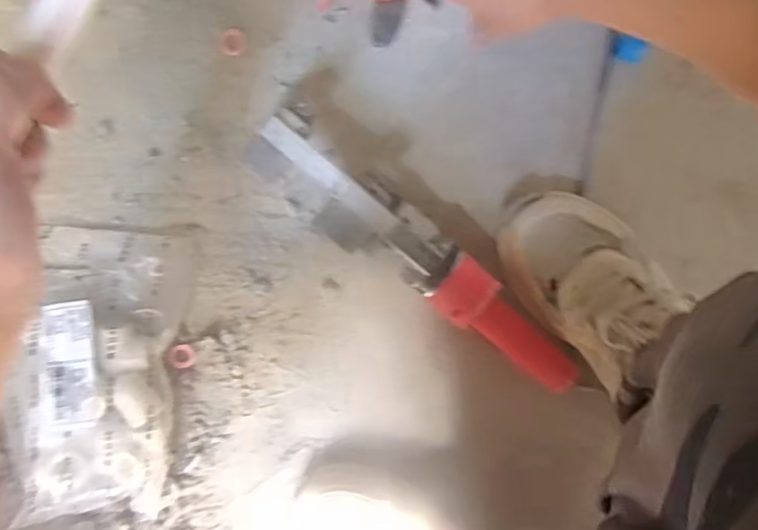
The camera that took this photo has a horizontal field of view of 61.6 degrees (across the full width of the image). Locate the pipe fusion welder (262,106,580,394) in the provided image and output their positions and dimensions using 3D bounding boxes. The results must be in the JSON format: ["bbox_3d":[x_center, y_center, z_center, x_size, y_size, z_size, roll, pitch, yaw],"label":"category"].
[{"bbox_3d":[0.032,-0.007,0.531,0.314,0.095,0.062,37,91,-9],"label":"pipe fusion welder"}]

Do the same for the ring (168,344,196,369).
[{"bbox_3d":[-0.173,0.081,0.559,0.022,0.005,0.022,-1,96,-7],"label":"ring"}]

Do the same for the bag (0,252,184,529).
[{"bbox_3d":[-0.238,0.095,0.528,0.129,0.053,0.216,4,95,-7],"label":"bag"}]

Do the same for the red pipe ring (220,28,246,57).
[{"bbox_3d":[-0.124,-0.190,0.541,0.020,0.006,0.021,-8,96,-6],"label":"red pipe ring"}]

